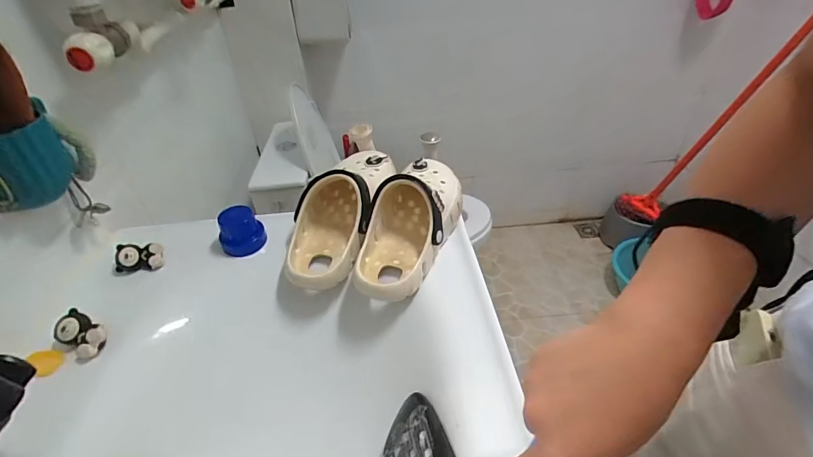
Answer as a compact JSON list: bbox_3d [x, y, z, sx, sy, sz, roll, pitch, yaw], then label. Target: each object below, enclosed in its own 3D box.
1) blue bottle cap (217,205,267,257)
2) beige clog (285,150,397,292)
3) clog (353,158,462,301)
[{"bbox_3d":[-0.233,0.002,0.578,0.058,0.055,0.058,-1,39,1],"label":"blue bottle cap"},{"bbox_3d":[-0.099,-0.028,0.565,0.106,0.098,0.222,9,40,14],"label":"beige clog"},{"bbox_3d":[0.007,-0.019,0.536,0.109,0.089,0.220,6,39,11],"label":"clog"}]

